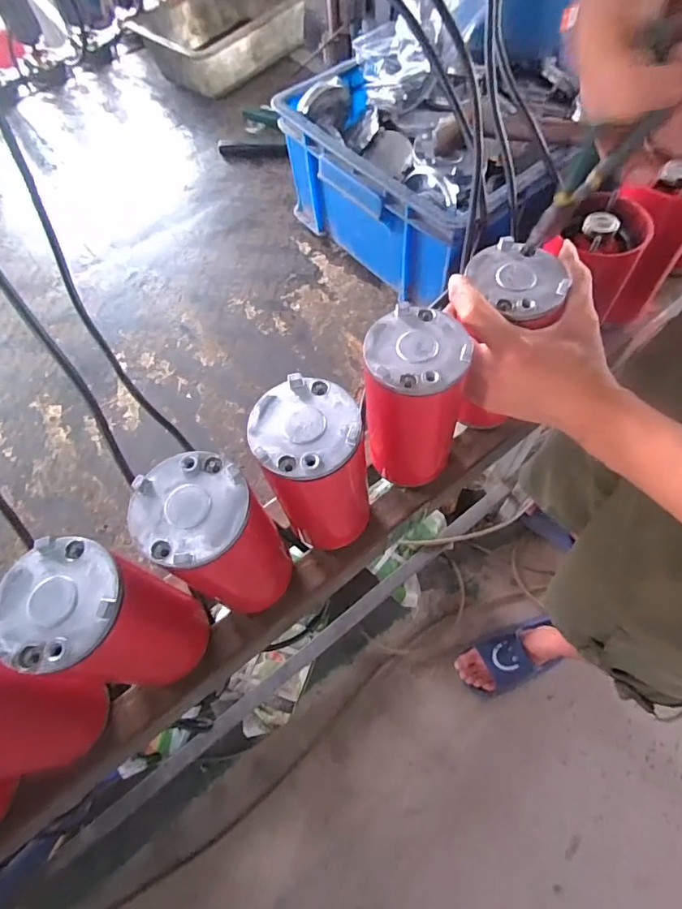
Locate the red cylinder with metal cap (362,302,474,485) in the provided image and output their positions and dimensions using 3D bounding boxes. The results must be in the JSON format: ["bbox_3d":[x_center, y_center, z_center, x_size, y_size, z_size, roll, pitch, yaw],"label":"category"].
[{"bbox_3d":[0.065,-0.042,0.418,0.086,0.177,0.091,4,64,5],"label":"red cylinder with metal cap"}]

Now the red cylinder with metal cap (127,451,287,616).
[{"bbox_3d":[-0.088,0.070,0.374,0.074,0.179,0.072,-1,63,3],"label":"red cylinder with metal cap"}]

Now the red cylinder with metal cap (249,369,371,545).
[{"bbox_3d":[-0.013,0.010,0.399,0.089,0.177,0.094,-6,63,0],"label":"red cylinder with metal cap"}]

